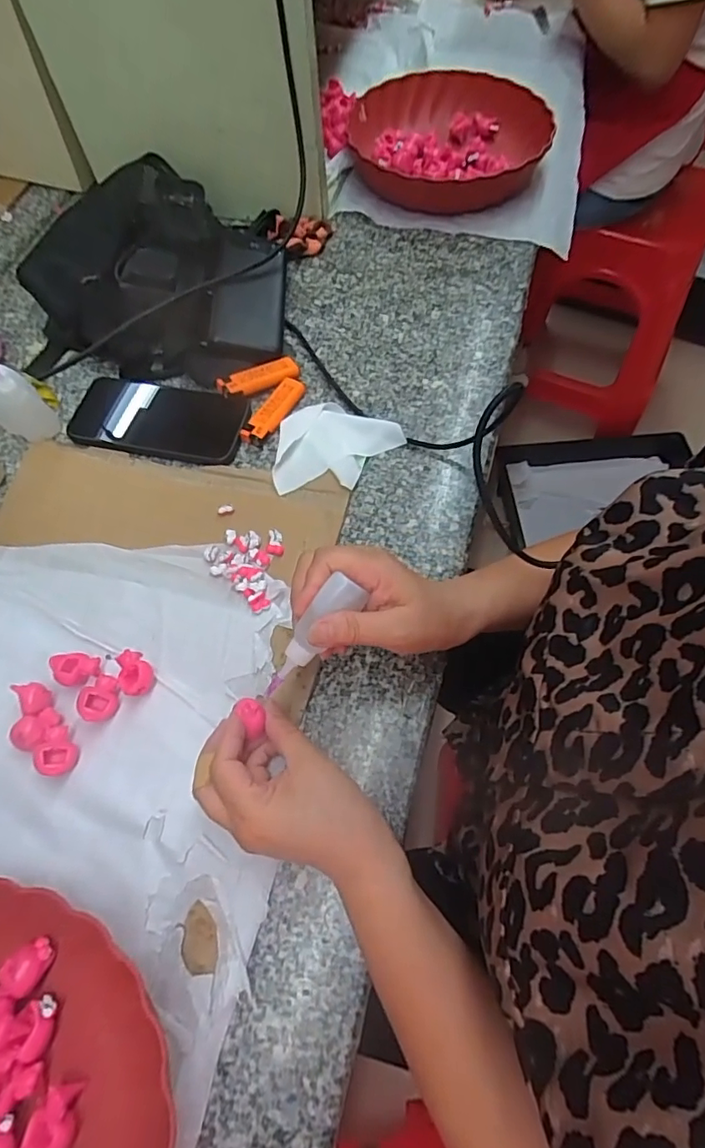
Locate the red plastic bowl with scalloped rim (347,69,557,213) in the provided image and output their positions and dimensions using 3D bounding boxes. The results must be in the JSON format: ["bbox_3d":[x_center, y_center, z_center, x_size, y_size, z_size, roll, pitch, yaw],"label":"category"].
[{"bbox_3d":[0.122,-0.538,0.671,0.239,0.051,0.233,1,64,-2],"label":"red plastic bowl with scalloped rim"}]

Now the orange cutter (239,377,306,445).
[{"bbox_3d":[-0.075,-0.159,0.514,0.023,0.011,0.085,31,67,12],"label":"orange cutter"}]

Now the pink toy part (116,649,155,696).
[{"bbox_3d":[-0.157,0.072,0.387,0.023,0.018,0.034,-5,65,-4],"label":"pink toy part"}]

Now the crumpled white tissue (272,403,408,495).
[{"bbox_3d":[-0.013,-0.122,0.500,0.119,0.012,0.089,-5,65,-4],"label":"crumpled white tissue"}]

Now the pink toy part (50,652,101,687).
[{"bbox_3d":[-0.201,0.071,0.389,0.033,0.019,0.024,12,65,4],"label":"pink toy part"}]

